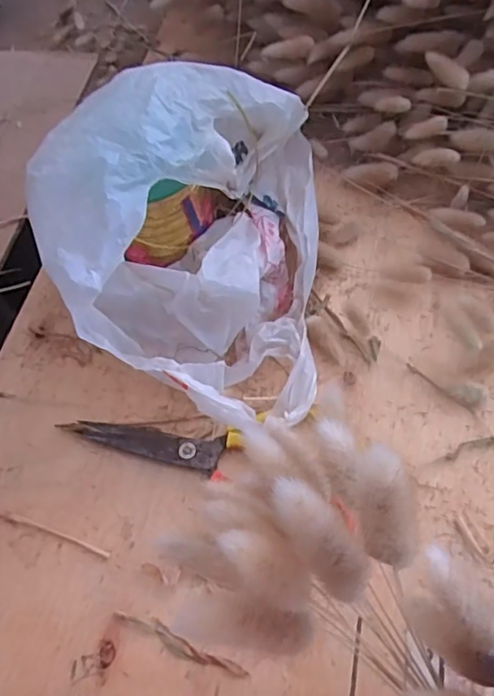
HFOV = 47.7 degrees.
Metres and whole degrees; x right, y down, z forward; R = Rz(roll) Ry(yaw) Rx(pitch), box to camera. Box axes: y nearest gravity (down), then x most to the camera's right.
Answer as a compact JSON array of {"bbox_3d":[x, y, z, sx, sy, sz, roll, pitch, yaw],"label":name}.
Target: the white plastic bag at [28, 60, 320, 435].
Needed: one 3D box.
[{"bbox_3d":[-0.038,-0.081,0.402,0.181,0.137,0.259,3,60,5],"label":"white plastic bag"}]

